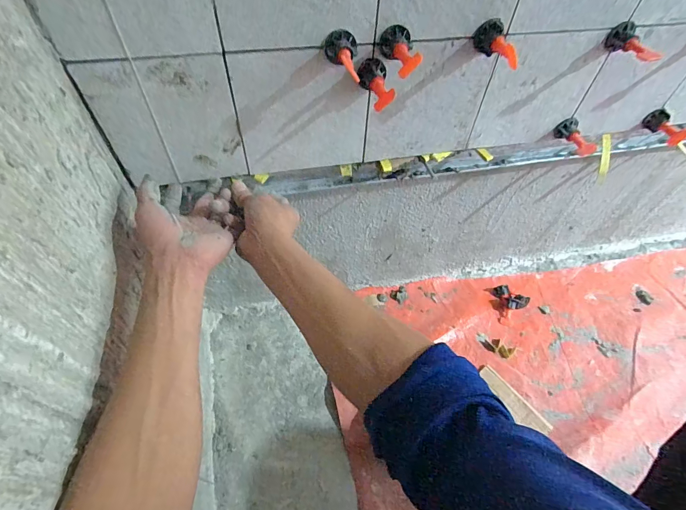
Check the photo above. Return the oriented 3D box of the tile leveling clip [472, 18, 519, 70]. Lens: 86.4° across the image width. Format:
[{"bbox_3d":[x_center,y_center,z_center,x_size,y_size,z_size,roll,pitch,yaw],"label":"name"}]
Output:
[{"bbox_3d":[0.161,-0.221,0.386,0.030,0.029,0.057,-6,53,-7],"label":"tile leveling clip"}]

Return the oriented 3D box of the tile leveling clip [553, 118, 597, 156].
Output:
[{"bbox_3d":[0.334,-0.168,0.524,0.025,0.032,0.061,-20,56,-17],"label":"tile leveling clip"}]

